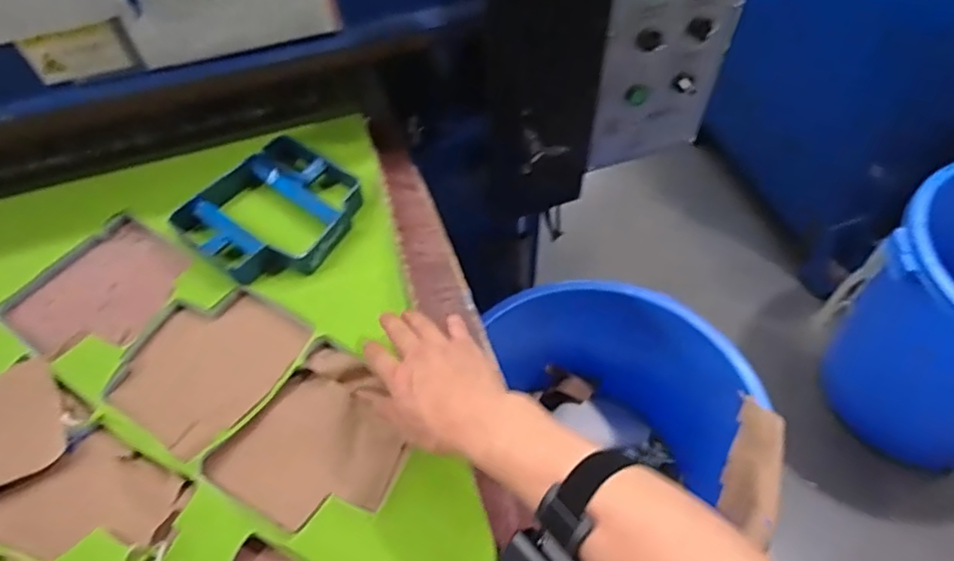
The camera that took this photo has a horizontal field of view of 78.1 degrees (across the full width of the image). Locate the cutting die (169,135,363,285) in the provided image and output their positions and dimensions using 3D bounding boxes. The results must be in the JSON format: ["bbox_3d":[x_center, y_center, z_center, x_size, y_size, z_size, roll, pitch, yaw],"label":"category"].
[{"bbox_3d":[-0.225,-0.077,0.674,0.163,0.038,0.181,34,63,23],"label":"cutting die"}]

